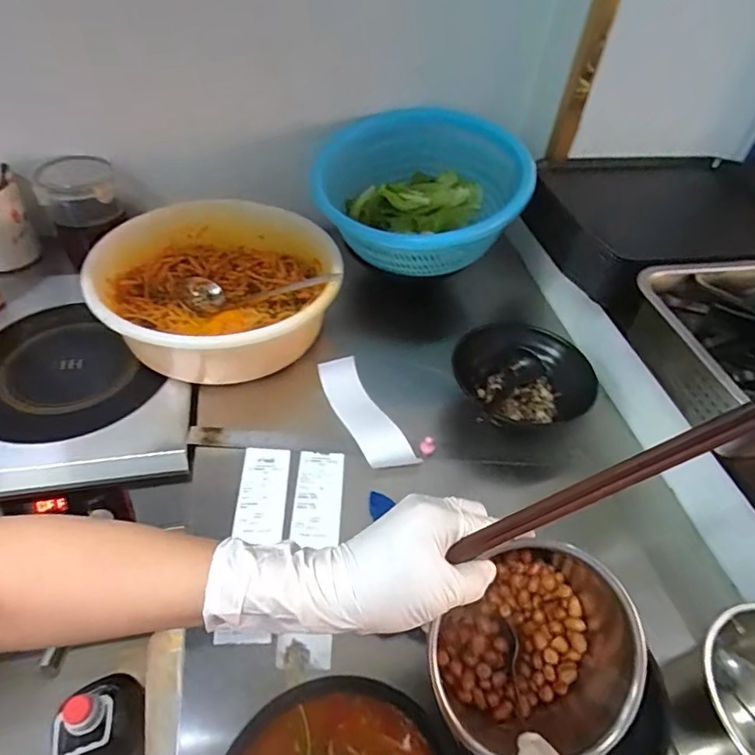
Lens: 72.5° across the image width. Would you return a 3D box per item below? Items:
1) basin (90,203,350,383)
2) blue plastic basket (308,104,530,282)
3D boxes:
[{"bbox_3d":[-0.236,-0.134,0.797,0.343,0.122,0.359,-17,50,-20],"label":"basin"},{"bbox_3d":[0.072,-0.313,0.864,0.339,0.144,0.313,2,46,-4],"label":"blue plastic basket"}]

